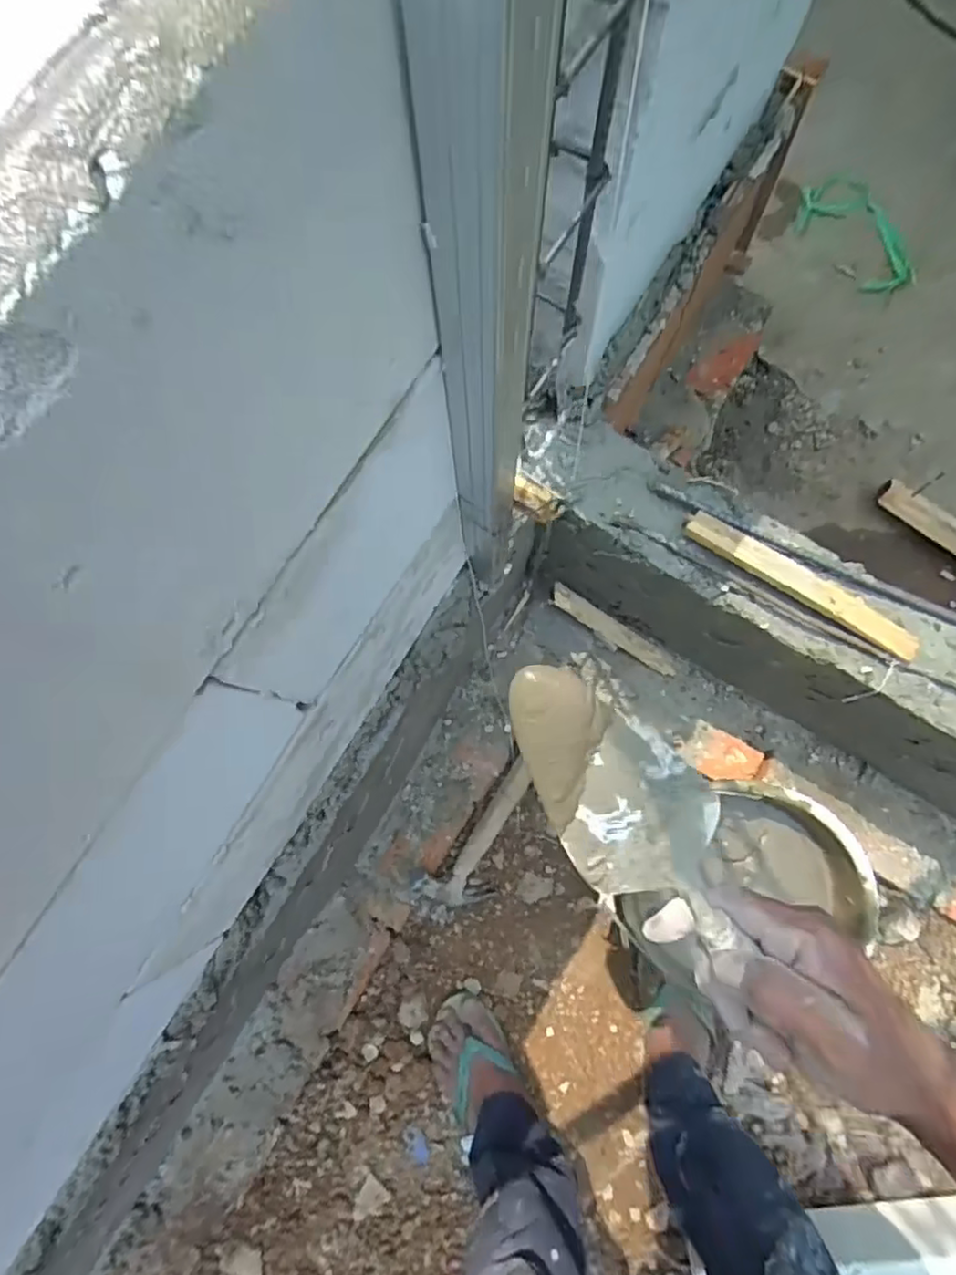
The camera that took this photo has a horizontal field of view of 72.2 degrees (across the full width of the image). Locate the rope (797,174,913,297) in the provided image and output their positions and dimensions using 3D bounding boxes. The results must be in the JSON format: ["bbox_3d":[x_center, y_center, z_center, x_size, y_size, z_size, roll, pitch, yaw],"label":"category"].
[{"bbox_3d":[0.761,-0.813,1.323,0.118,0.052,0.287,-35,82,-5],"label":"rope"}]

